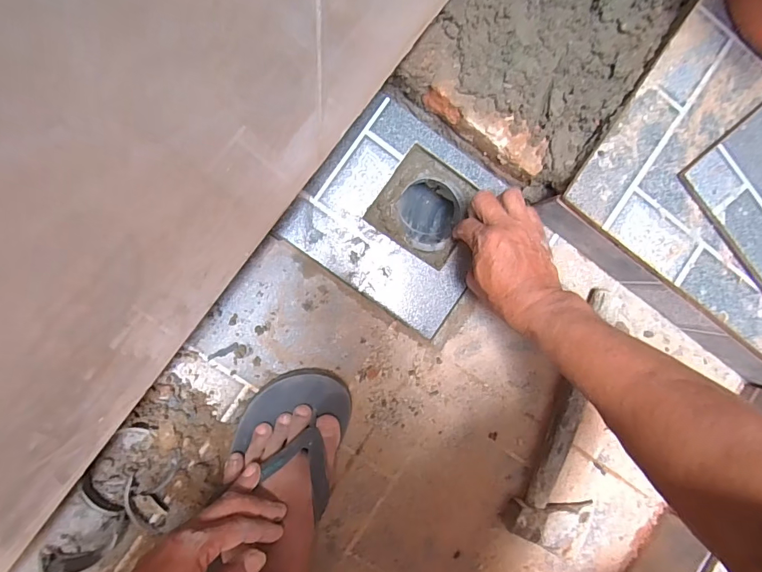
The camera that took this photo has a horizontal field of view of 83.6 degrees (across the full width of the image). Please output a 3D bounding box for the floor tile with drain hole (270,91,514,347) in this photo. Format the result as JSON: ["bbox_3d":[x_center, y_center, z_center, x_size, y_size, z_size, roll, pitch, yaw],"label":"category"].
[{"bbox_3d":[0.028,-0.085,0.507,0.215,0.015,0.208,35,86,-7],"label":"floor tile with drain hole"}]

